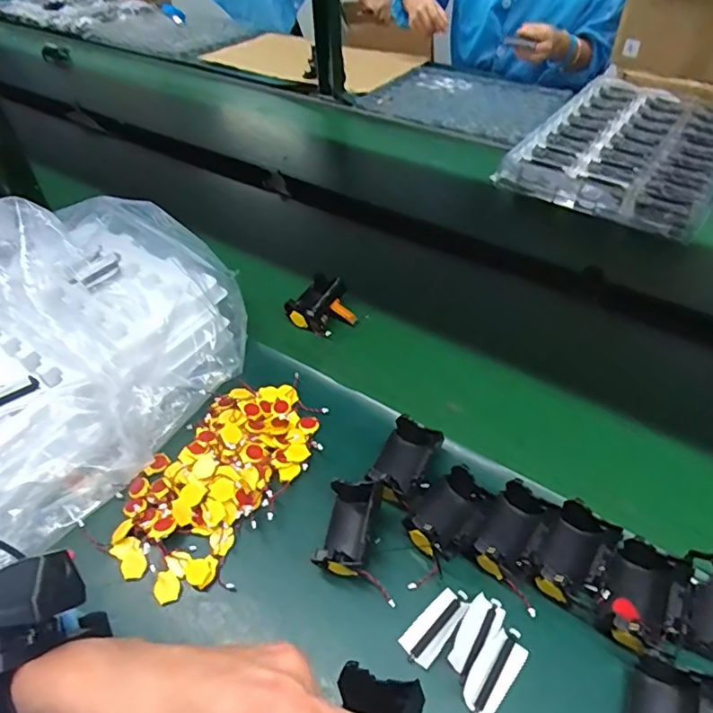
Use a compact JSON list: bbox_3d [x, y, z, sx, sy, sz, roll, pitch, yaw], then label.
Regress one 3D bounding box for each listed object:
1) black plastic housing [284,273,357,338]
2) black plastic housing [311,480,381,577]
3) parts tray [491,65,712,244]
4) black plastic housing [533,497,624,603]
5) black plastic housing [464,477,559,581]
[{"bbox_3d":[-0.038,-0.064,0.656,0.074,0.041,0.074,19,50,20],"label":"black plastic housing"},{"bbox_3d":[-0.006,0.139,0.438,0.040,0.035,0.068,7,47,9],"label":"black plastic housing"},{"bbox_3d":[0.484,-0.382,0.920,0.310,0.031,0.507,28,55,27],"label":"parts tray"},{"bbox_3d":[0.172,0.157,0.422,0.046,0.036,0.071,28,53,26],"label":"black plastic housing"},{"bbox_3d":[0.126,0.142,0.436,0.045,0.034,0.071,27,53,26],"label":"black plastic housing"}]

